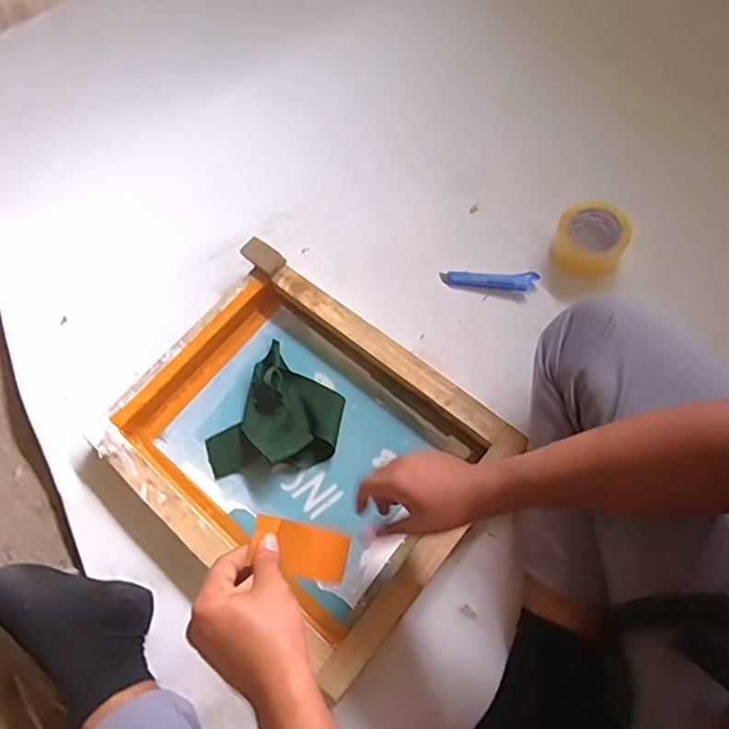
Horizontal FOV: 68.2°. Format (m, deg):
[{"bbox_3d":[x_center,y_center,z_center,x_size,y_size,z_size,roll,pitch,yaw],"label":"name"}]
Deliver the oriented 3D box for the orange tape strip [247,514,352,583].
[{"bbox_3d":[-0.059,0.170,0.499,0.090,0.006,0.046,17,61,-11],"label":"orange tape strip"}]

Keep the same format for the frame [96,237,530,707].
[{"bbox_3d":[-0.084,0.101,0.713,0.461,0.065,0.362,38,74,16],"label":"frame"}]

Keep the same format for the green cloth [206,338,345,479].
[{"bbox_3d":[-0.124,0.084,0.737,0.164,0.028,0.182,37,73,20],"label":"green cloth"}]

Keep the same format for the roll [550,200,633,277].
[{"bbox_3d":[0.338,-0.191,0.800,0.098,0.057,0.105,-2,64,5],"label":"roll"}]

